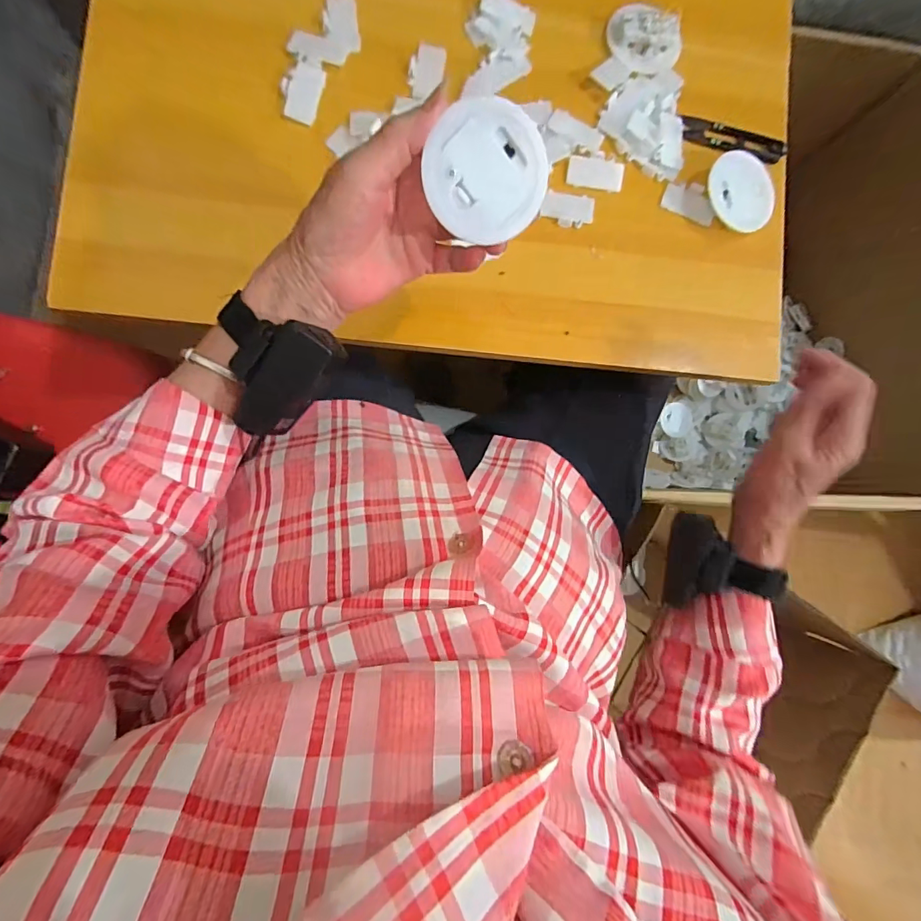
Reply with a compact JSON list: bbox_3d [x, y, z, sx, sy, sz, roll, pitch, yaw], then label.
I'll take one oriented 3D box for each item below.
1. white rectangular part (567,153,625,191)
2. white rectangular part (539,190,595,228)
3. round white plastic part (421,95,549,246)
[{"bbox_3d":[0.115,-0.247,0.379,0.047,0.006,0.027,6,86,-2],"label":"white rectangular part"},{"bbox_3d":[0.091,-0.213,0.377,0.044,0.004,0.030,5,86,-2],"label":"white rectangular part"},{"bbox_3d":[0.014,-0.153,0.238,0.063,0.004,0.064,-3,110,-7],"label":"round white plastic part"}]

